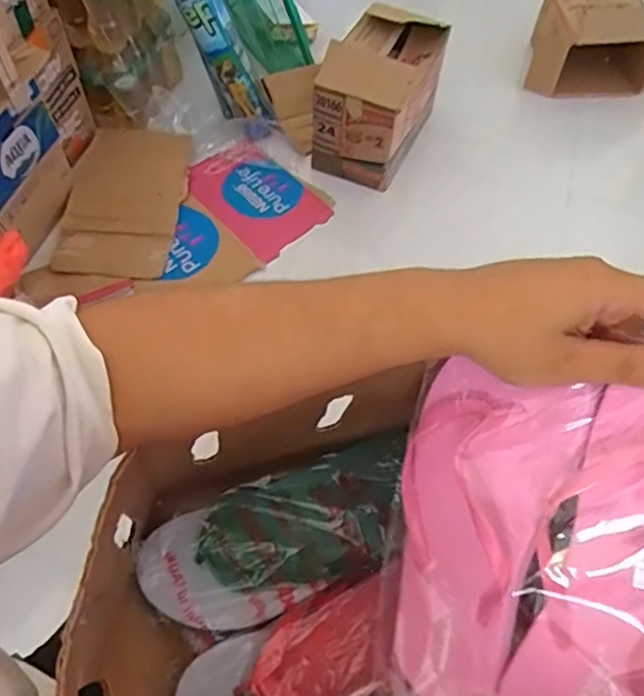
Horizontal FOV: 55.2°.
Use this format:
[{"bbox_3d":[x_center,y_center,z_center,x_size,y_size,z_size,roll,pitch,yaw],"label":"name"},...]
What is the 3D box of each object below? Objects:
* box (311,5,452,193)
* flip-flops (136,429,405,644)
[{"bbox_3d":[0.141,-0.630,1.517,0.214,0.222,0.375,23,60,13],"label":"box"},{"bbox_3d":[-0.024,0.145,0.482,0.221,0.039,0.095,-22,61,-14],"label":"flip-flops"}]

